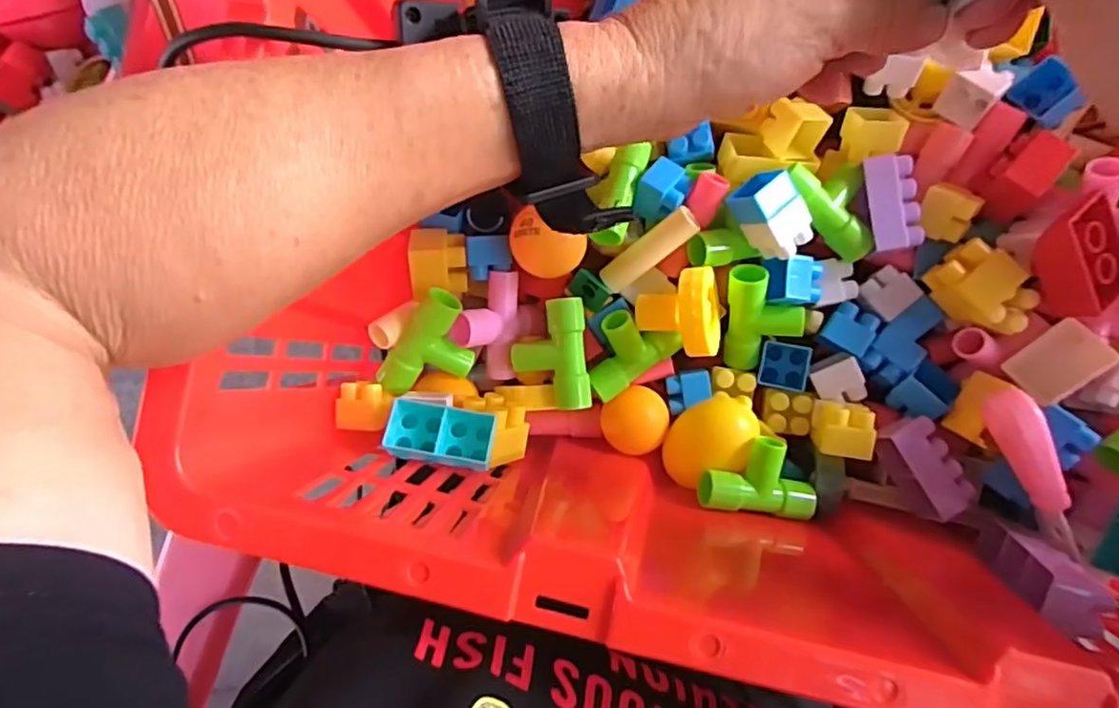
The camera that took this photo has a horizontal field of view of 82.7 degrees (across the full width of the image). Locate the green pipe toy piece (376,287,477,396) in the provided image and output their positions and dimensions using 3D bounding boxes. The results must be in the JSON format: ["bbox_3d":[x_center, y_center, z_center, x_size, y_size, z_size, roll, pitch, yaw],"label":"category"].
[{"bbox_3d":[-0.064,-0.002,0.328,0.039,0.014,0.056,29,106,-19],"label":"green pipe toy piece"}]

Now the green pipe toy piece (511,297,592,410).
[{"bbox_3d":[-0.004,0.001,0.331,0.038,0.019,0.056,-5,88,6],"label":"green pipe toy piece"}]

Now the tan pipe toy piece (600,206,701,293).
[{"bbox_3d":[0.047,-0.054,0.330,0.056,0.011,0.016,-36,85,28],"label":"tan pipe toy piece"}]

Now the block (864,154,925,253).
[{"bbox_3d":[0.164,-0.074,0.318,0.022,0.019,0.046,-5,88,6],"label":"block"}]

